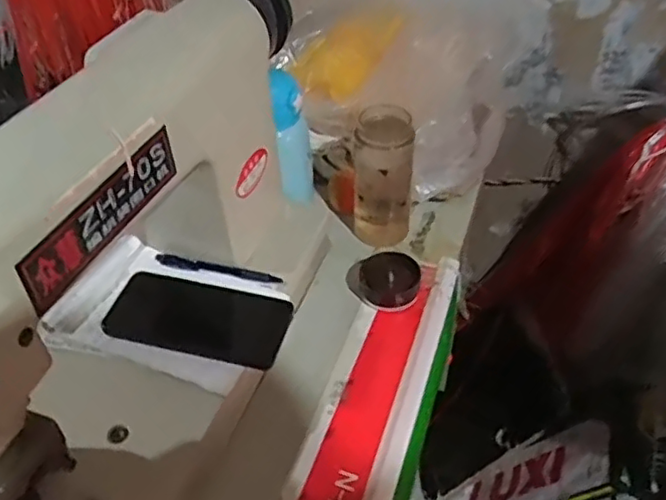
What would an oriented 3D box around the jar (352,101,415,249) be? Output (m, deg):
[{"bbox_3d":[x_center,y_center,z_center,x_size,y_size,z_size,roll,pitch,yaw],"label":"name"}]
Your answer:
[{"bbox_3d":[0.055,-0.082,0.733,0.066,0.143,0.058,2,43,4],"label":"jar"}]

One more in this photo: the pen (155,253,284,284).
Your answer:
[{"bbox_3d":[-0.116,0.018,0.654,0.130,0.010,0.013,7,41,10],"label":"pen"}]

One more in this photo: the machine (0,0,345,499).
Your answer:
[{"bbox_3d":[-0.160,0.007,0.544,0.223,0.304,0.522,12,45,15],"label":"machine"}]

